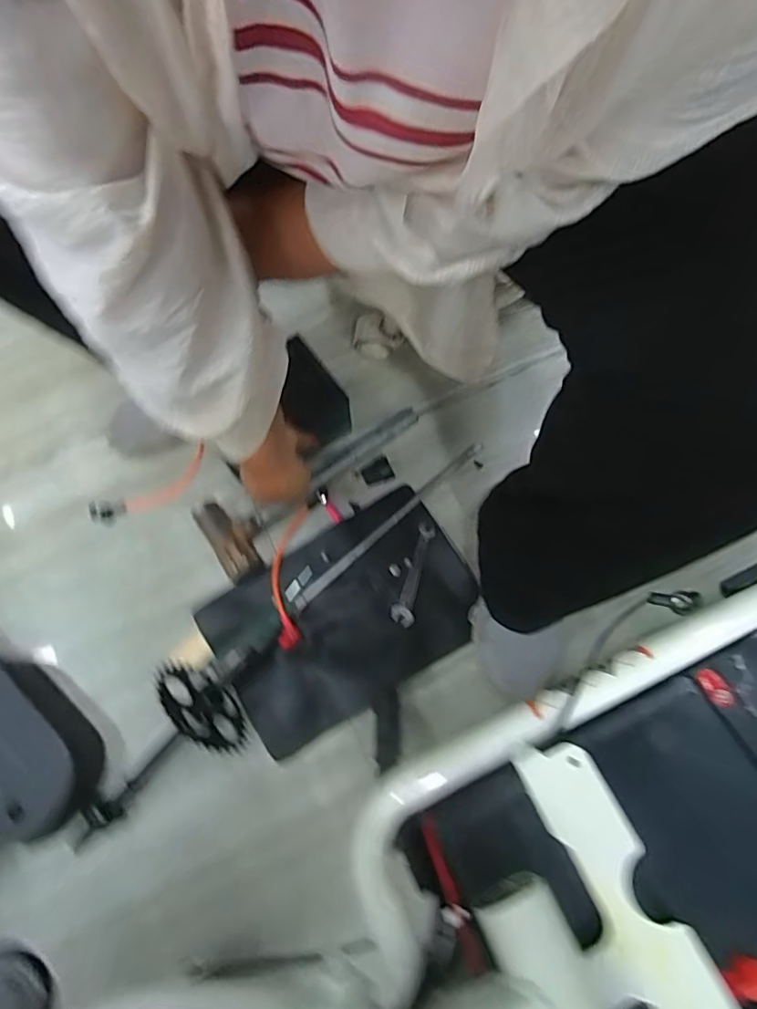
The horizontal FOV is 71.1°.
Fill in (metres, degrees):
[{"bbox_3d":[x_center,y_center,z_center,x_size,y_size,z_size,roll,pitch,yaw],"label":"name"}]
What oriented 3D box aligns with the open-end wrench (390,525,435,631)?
[{"bbox_3d":[0.041,0.079,0.608,0.026,0.007,0.117,16,74,3],"label":"open-end wrench"}]

